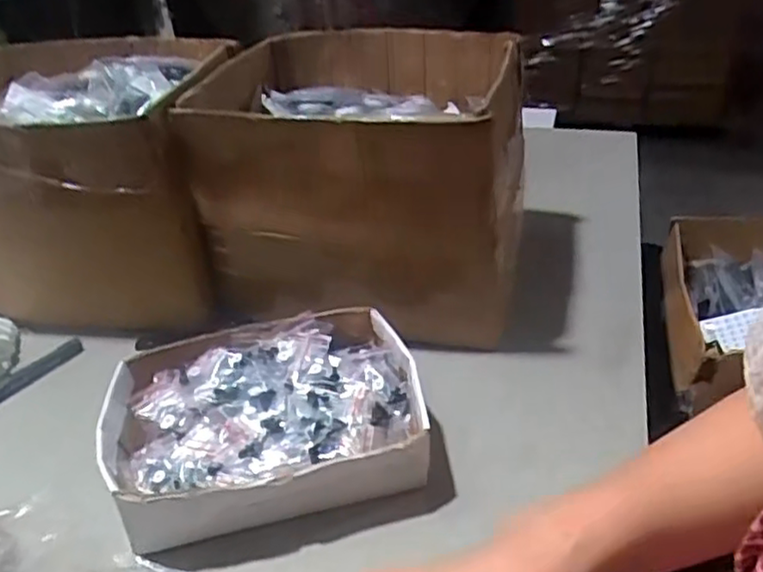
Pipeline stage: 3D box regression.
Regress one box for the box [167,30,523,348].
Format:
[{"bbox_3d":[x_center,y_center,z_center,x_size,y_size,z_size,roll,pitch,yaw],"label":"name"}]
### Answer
[{"bbox_3d":[-0.024,-0.158,0.841,0.349,0.251,0.484,0,35,8],"label":"box"}]

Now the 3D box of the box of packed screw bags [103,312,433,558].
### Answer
[{"bbox_3d":[-0.097,0.114,0.578,0.257,0.068,0.191,-7,35,-7],"label":"box of packed screw bags"}]

